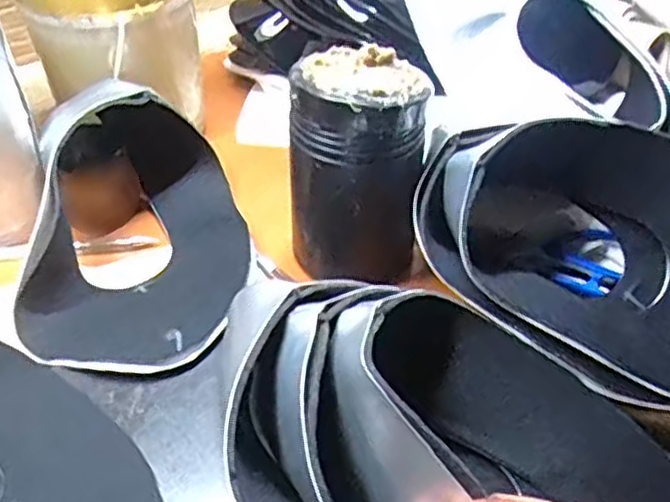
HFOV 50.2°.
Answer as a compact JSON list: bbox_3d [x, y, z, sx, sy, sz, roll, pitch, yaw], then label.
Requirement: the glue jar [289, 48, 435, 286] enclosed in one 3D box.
[{"bbox_3d":[0.015,-0.055,0.520,0.090,0.163,0.090,1,43,-1],"label":"glue jar"}]

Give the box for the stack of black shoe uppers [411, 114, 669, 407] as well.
[{"bbox_3d":[0.180,0.008,0.465,0.153,0.105,0.245,-33,53,-31],"label":"stack of black shoe uppers"}]

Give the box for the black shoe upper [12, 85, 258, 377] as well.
[{"bbox_3d":[-0.142,-0.023,0.501,0.156,0.088,0.219,-7,44,-8],"label":"black shoe upper"}]

